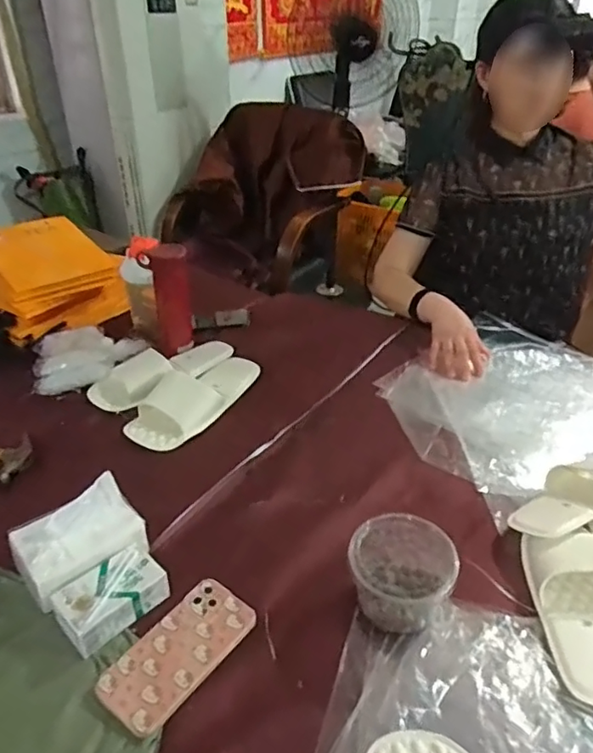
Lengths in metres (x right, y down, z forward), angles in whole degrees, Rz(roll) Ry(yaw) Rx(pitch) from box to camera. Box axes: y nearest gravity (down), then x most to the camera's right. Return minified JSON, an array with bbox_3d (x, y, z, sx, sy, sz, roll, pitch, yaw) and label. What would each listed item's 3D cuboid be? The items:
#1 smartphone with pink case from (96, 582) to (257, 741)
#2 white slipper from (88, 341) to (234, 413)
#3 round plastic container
[{"bbox_3d":[-0.123,0.289,0.600,0.081,0.007,0.165,28,42,27],"label":"smartphone with pink case"},{"bbox_3d":[-0.238,-0.021,1.029,0.272,0.062,0.108,-27,41,-32],"label":"white slipper"},{"bbox_3d":[0.118,0.219,0.642,0.116,0.092,0.100,3,34,7],"label":"round plastic container"}]

